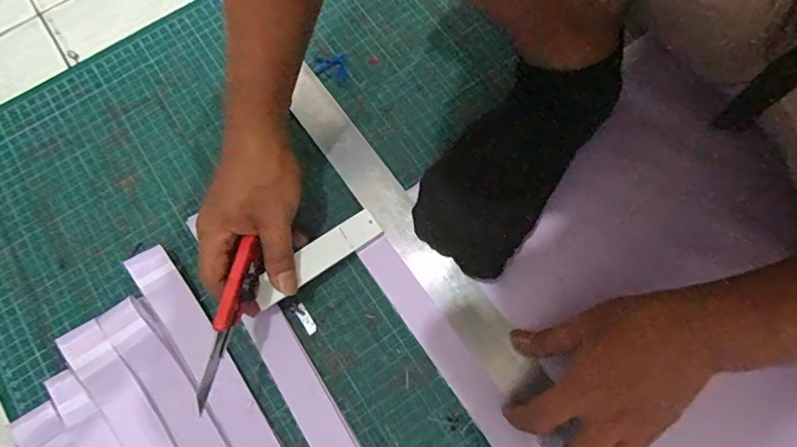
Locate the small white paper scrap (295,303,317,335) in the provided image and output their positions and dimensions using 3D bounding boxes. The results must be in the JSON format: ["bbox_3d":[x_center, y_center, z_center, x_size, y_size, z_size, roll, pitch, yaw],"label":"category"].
[{"bbox_3d":[-0.078,0.080,0.402,0.010,0.004,0.027,-32,78,-13],"label":"small white paper scrap"}]

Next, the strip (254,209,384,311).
[{"bbox_3d":[-0.066,0.027,0.390,0.113,0.004,0.025,-34,88,-19],"label":"strip"}]

